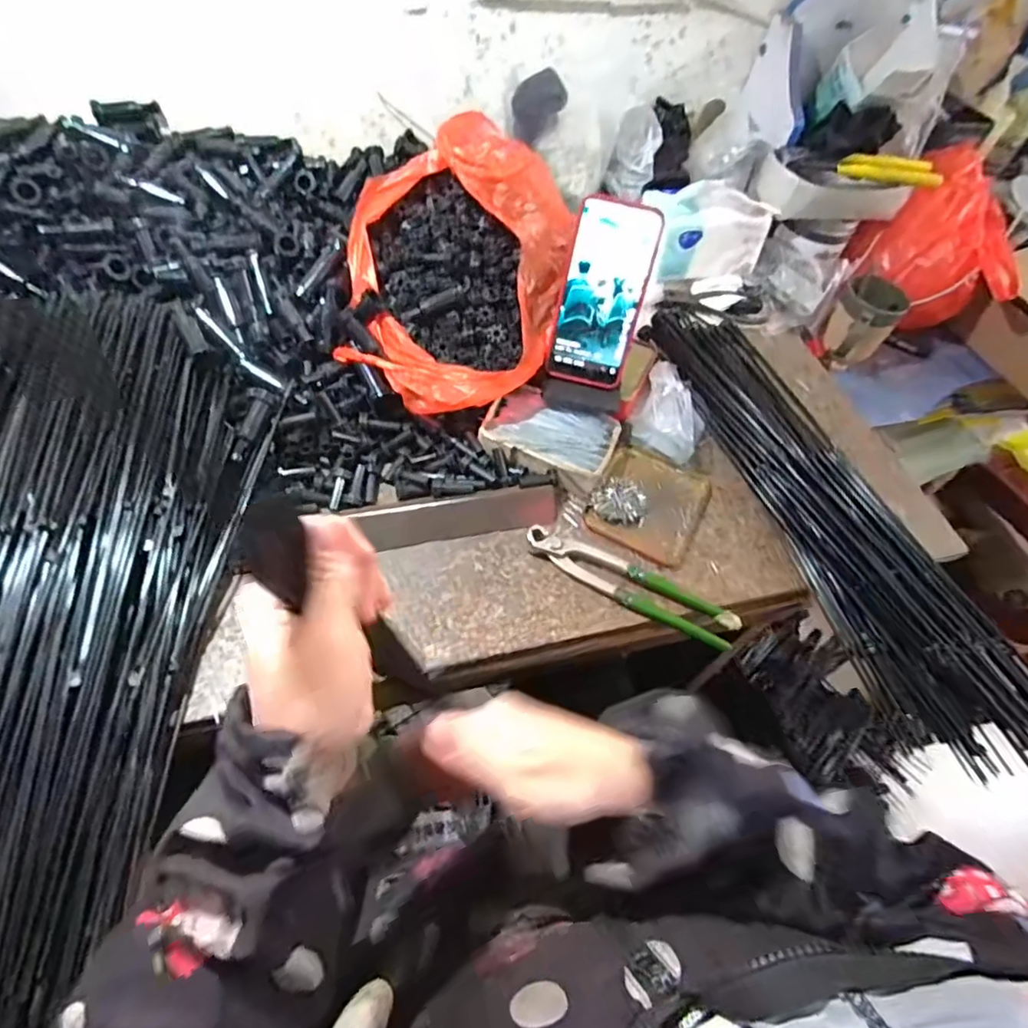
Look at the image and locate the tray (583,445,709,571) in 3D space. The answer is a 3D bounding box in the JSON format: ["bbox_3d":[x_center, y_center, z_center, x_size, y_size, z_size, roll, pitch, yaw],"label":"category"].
[{"bbox_3d":[0.135,-0.014,0.577,0.102,0.018,0.117,25,57,12],"label":"tray"}]

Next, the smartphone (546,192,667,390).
[{"bbox_3d":[0.084,-0.205,0.552,0.077,0.164,0.010,13,27,4],"label":"smartphone"}]

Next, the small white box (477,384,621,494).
[{"bbox_3d":[0.036,-0.078,0.585,0.126,0.032,0.082,20,56,9],"label":"small white box"}]

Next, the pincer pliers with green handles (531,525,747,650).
[{"bbox_3d":[0.103,0.064,0.517,0.197,0.018,0.038,24,57,11],"label":"pincer pliers with green handles"}]

